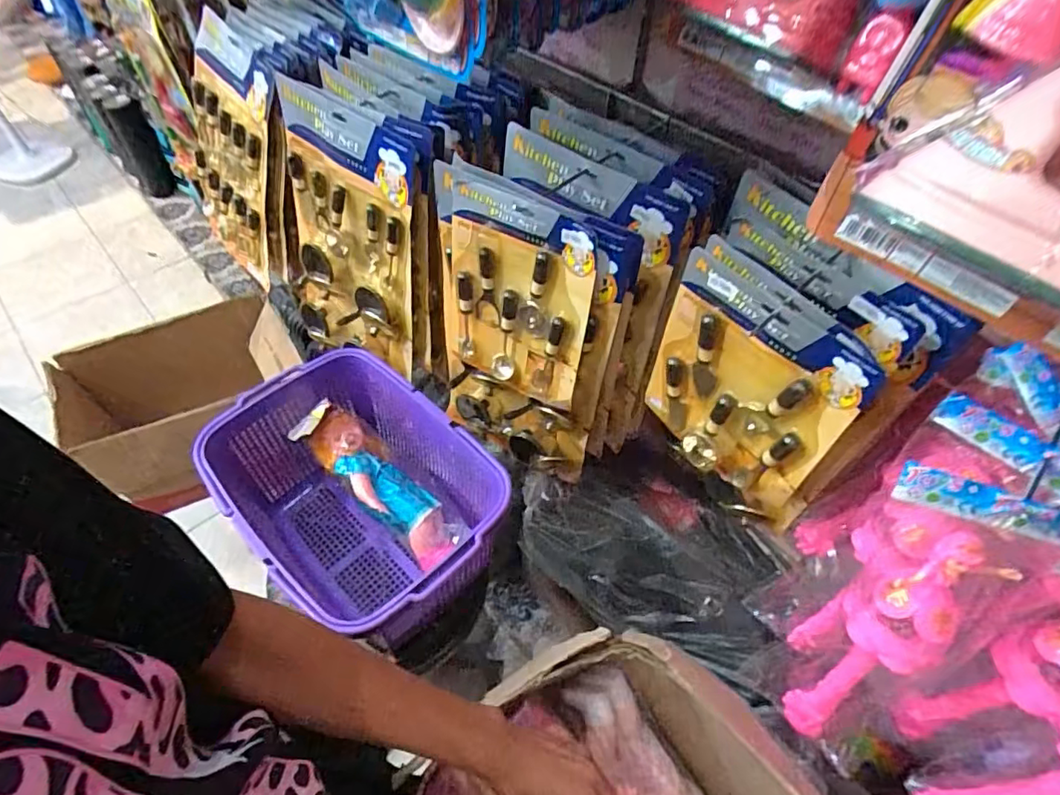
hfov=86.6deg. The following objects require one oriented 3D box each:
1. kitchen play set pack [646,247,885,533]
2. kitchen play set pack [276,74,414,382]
[{"bbox_3d":[0.229,0.005,0.621,0.041,0.271,0.222,-34,63,-21],"label":"kitchen play set pack"},{"bbox_3d":[-0.312,-0.257,0.935,0.293,0.426,0.042,33,43,19],"label":"kitchen play set pack"}]

